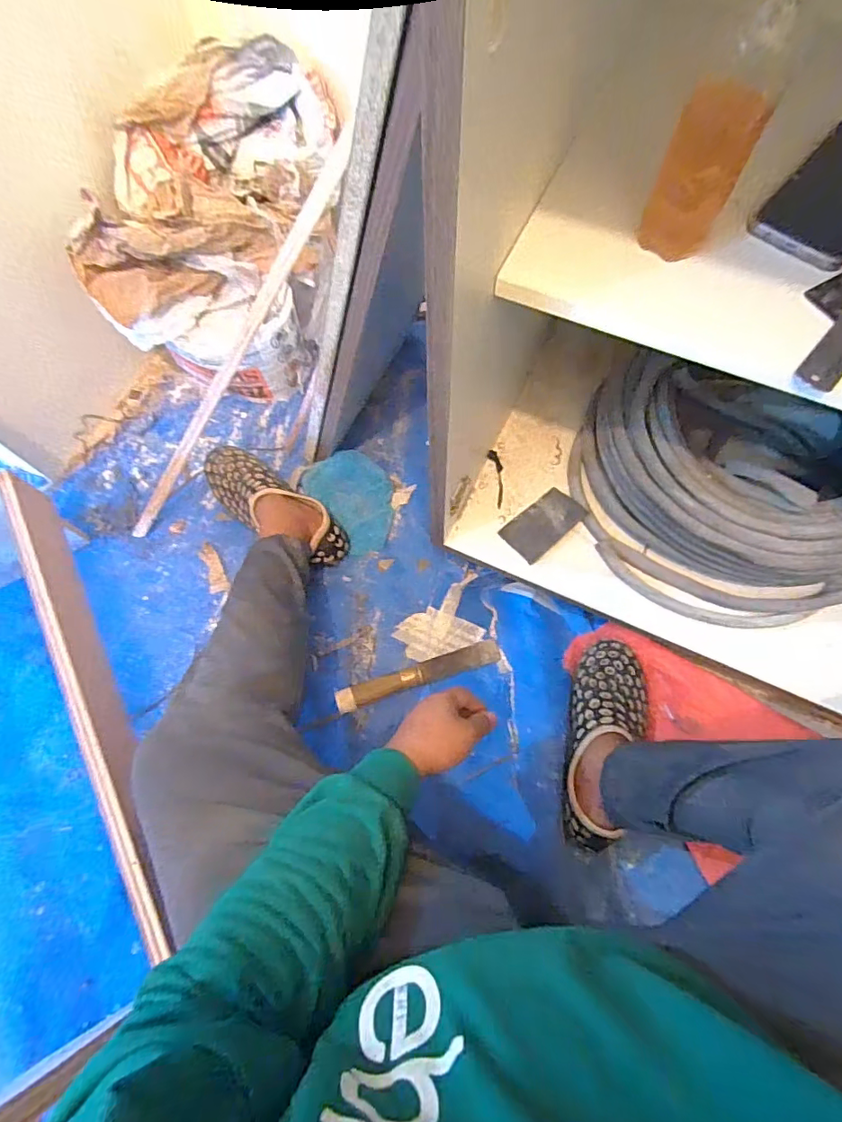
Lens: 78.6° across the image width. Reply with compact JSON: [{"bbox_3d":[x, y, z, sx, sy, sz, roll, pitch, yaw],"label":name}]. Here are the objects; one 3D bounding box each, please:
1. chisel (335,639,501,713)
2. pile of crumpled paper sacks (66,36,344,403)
[{"bbox_3d":[-0.001,0.168,0.761,0.250,0.031,0.037,-18,70,-5],"label":"chisel"},{"bbox_3d":[-0.309,-0.515,0.838,0.268,0.332,0.395,13,70,6],"label":"pile of crumpled paper sacks"}]

